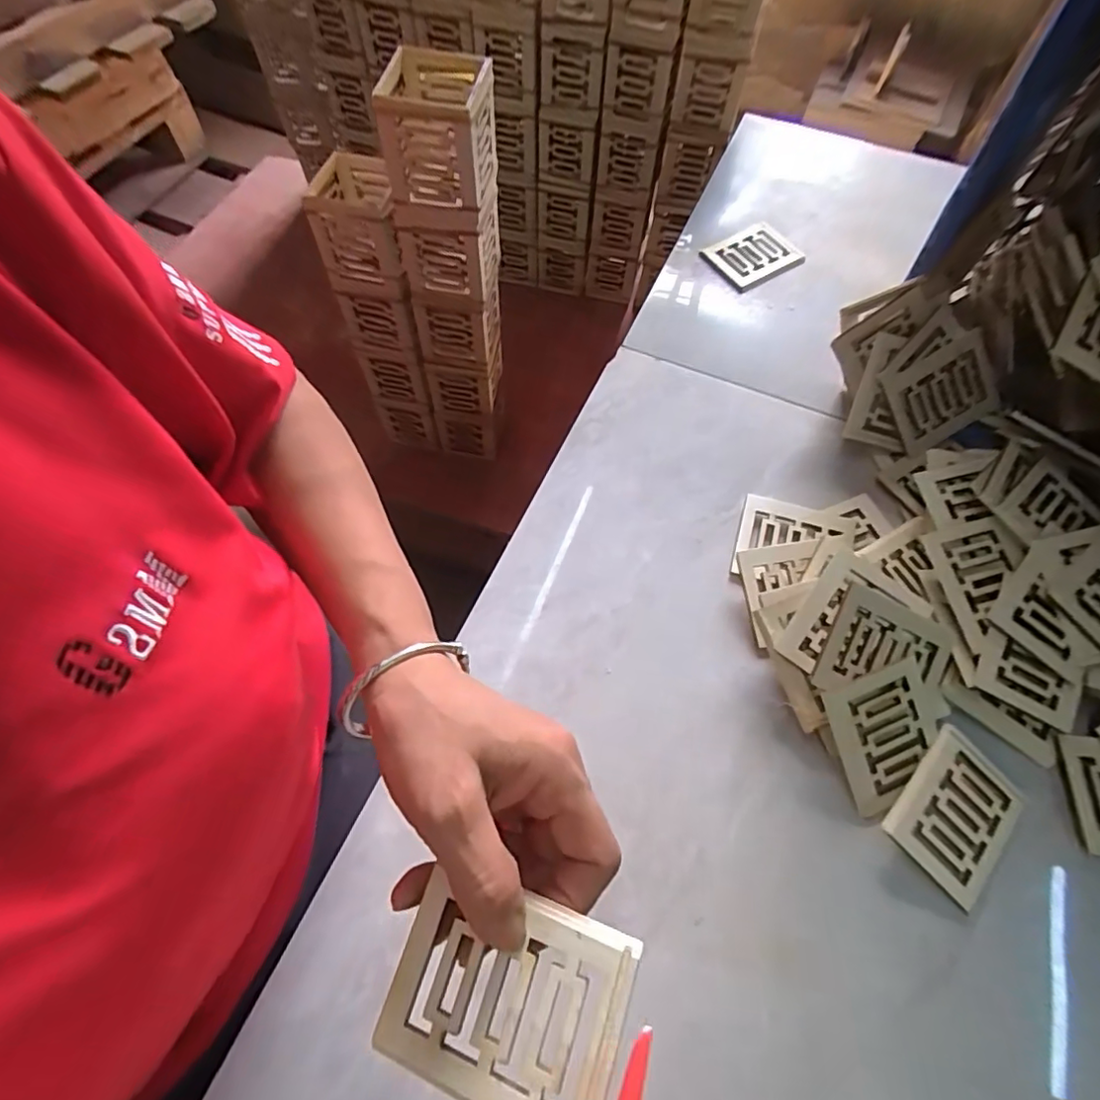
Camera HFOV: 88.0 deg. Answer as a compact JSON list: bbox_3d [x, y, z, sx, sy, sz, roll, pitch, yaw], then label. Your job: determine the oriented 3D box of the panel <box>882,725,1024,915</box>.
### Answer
[{"bbox_3d":[0.240,0.156,0.337,0.064,0.006,0.079,45,72,4],"label":"panel"}]

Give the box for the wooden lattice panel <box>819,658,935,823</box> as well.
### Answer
[{"bbox_3d":[0.208,0.115,0.349,0.063,0.007,0.083,-18,92,-5],"label":"wooden lattice panel"}]

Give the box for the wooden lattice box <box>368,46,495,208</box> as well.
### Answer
[{"bbox_3d":[-0.083,-0.308,0.421,0.077,0.070,0.071,8,65,4],"label":"wooden lattice box"}]

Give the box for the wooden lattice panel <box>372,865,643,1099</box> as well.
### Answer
[{"bbox_3d":[-0.016,0.157,0.202,0.082,0.008,0.065,14,72,18],"label":"wooden lattice panel"}]

